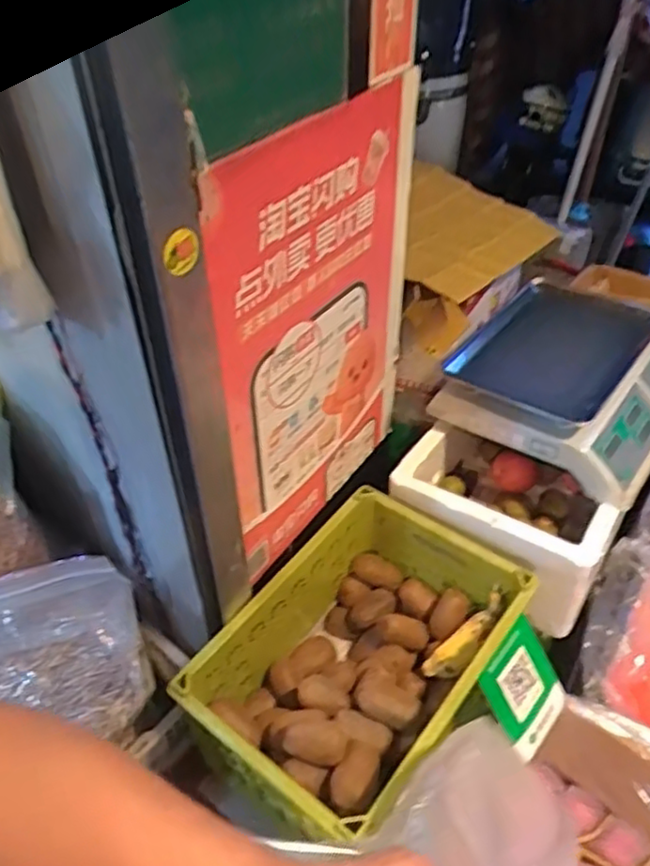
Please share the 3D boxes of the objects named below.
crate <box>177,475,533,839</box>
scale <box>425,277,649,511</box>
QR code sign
[{"bbox_3d":[0.055,0.320,0.920,0.295,0.220,0.425,27,48,28],"label":"crate"},{"bbox_3d":[0.403,-0.092,1.078,0.323,0.109,0.350,29,49,30],"label":"scale"},{"bbox_3d":[0.260,0.333,0.872,0.121,0.160,0.011,-43,22,-31],"label":"QR code sign"}]

